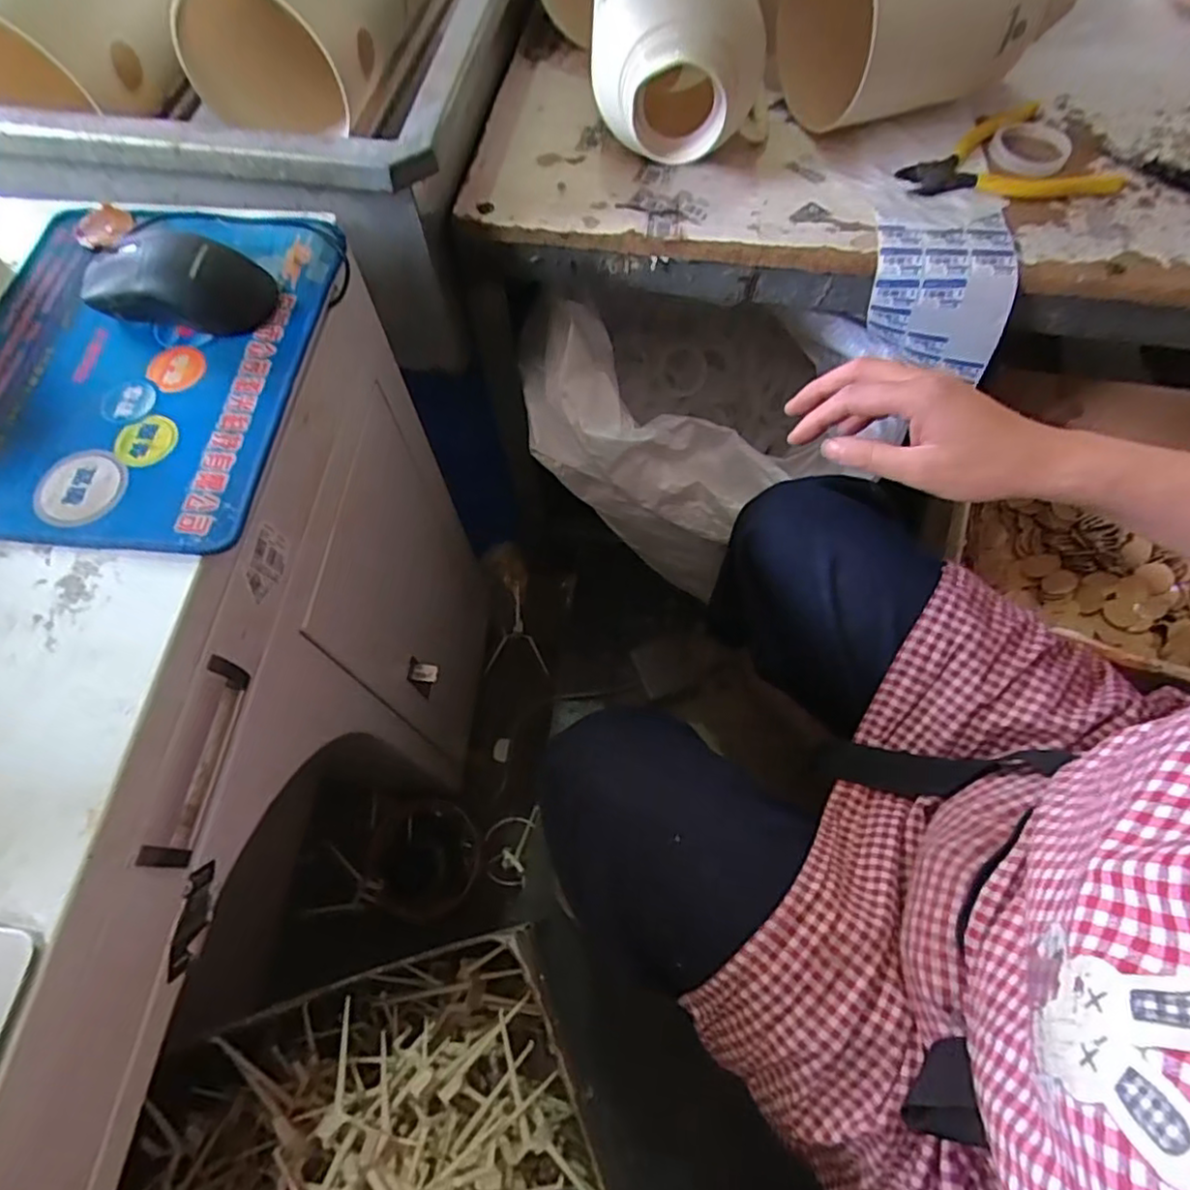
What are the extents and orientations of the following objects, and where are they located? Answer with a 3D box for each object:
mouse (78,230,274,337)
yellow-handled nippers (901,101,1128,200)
[{"bbox_3d":[-0.268,-0.199,0.408,0.126,0.032,0.059,13,68,5],"label":"mouse"},{"bbox_3d":[0.346,-0.357,0.551,0.167,0.012,0.119,-26,69,-11],"label":"yellow-handled nippers"}]

